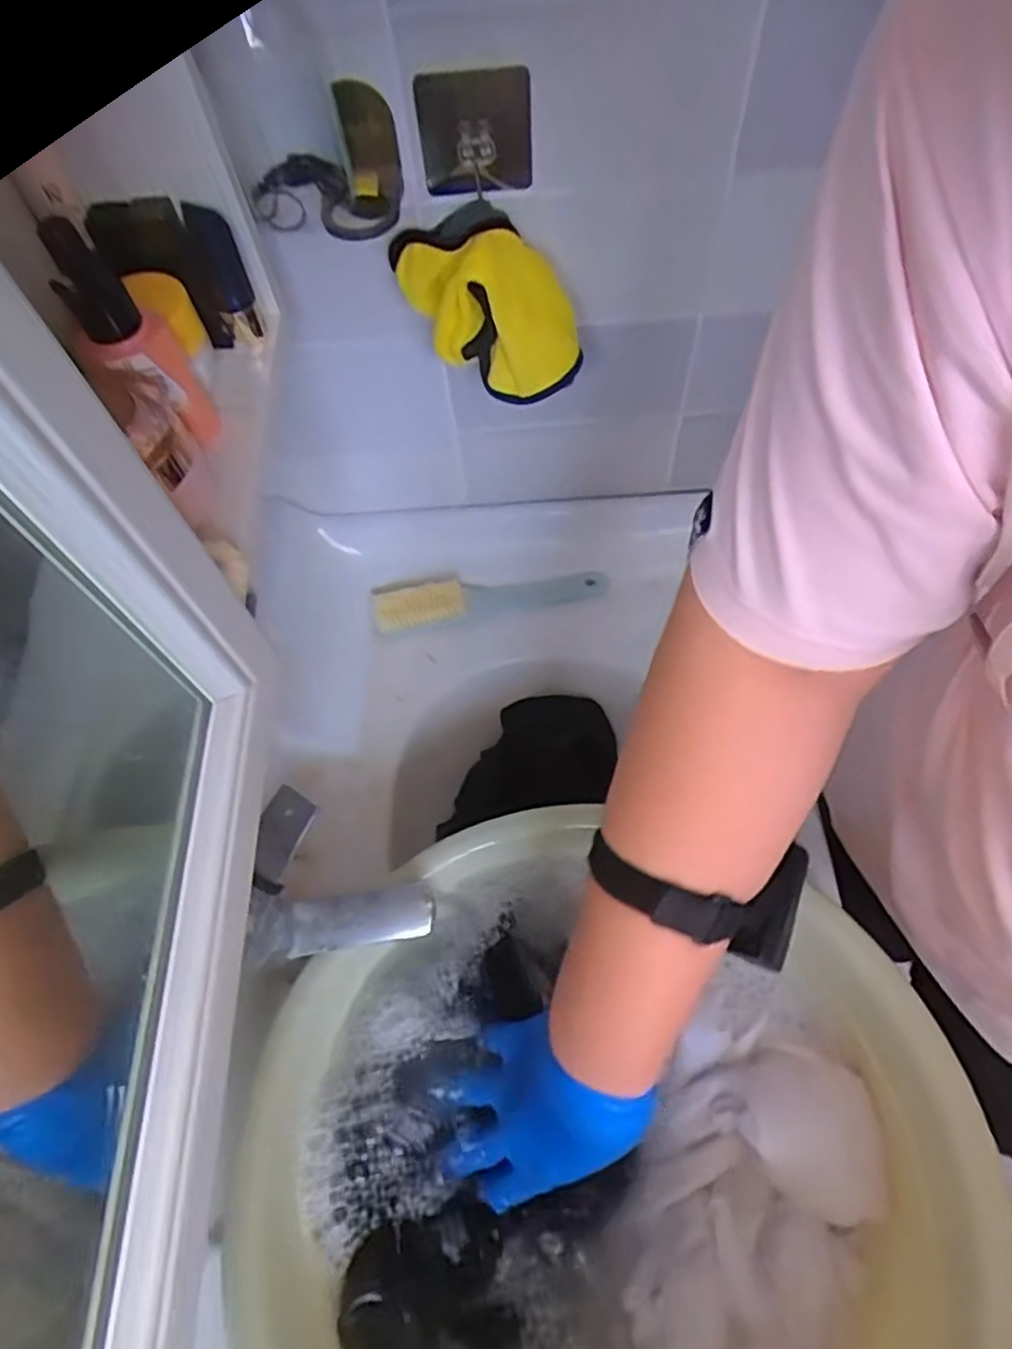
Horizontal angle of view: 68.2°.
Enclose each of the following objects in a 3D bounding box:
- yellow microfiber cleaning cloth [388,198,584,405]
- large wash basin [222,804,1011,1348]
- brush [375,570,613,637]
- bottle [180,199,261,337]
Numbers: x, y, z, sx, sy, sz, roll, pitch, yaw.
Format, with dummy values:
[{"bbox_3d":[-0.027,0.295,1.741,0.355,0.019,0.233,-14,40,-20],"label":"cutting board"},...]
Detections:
[{"bbox_3d":[-0.014,-0.269,0.550,0.139,0.101,0.068,7,64,7],"label":"yellow microfiber cleaning cloth"},{"bbox_3d":[0.046,0.277,0.439,0.443,0.124,0.401,-18,64,-5],"label":"large wash basin"},{"bbox_3d":[-0.017,-0.083,0.784,0.240,0.027,0.061,-11,63,-2],"label":"brush"},{"bbox_3d":[-0.164,-0.236,0.438,0.022,0.082,0.027,-22,64,-7],"label":"bottle"}]

